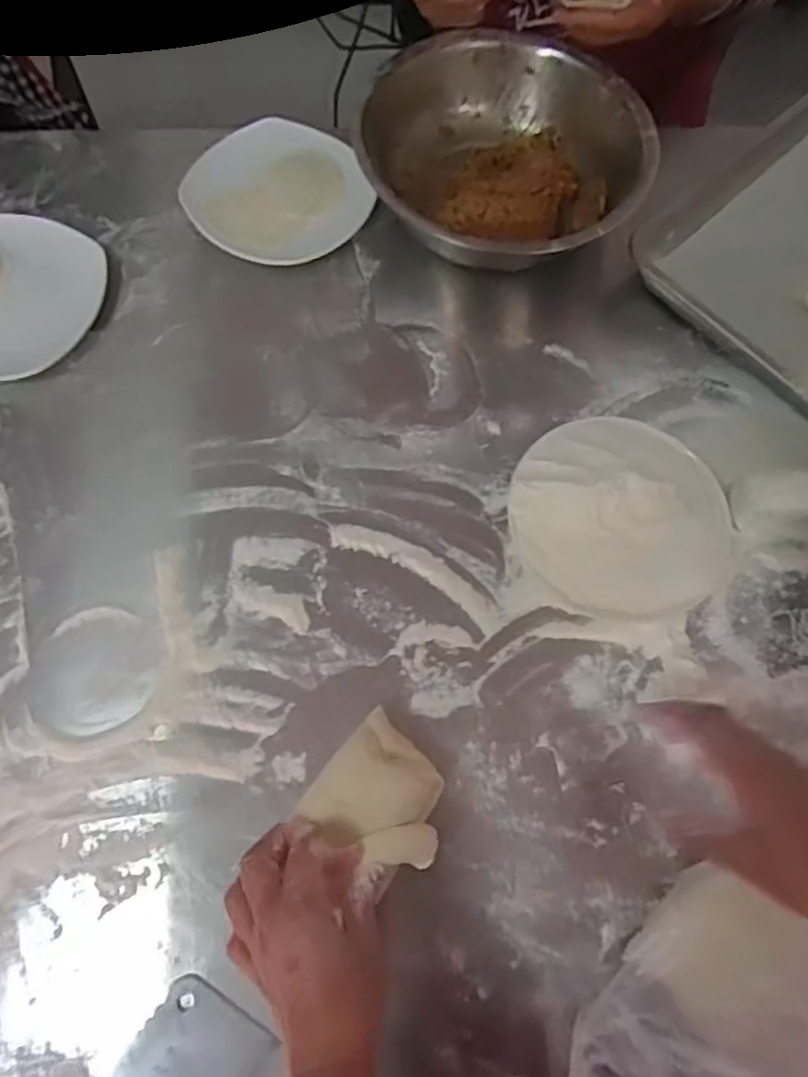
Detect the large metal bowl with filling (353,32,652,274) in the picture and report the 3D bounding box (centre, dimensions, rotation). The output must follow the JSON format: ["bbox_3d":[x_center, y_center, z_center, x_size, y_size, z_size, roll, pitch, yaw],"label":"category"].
[{"bbox_3d":[0.100,-0.382,0.701,0.278,0.083,0.250,16,69,4],"label":"large metal bowl with filling"}]

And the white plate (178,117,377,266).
[{"bbox_3d":[-0.129,-0.360,0.713,0.174,0.027,0.163,1,69,-2],"label":"white plate"}]

